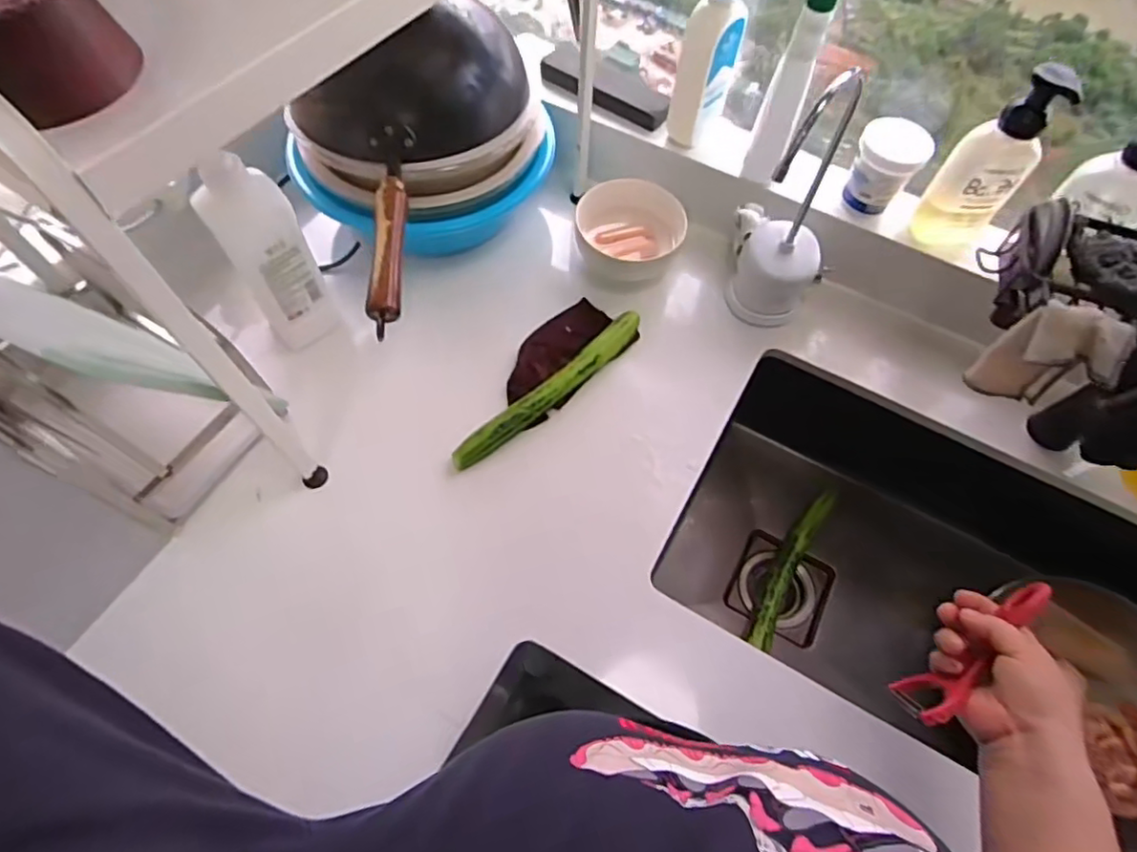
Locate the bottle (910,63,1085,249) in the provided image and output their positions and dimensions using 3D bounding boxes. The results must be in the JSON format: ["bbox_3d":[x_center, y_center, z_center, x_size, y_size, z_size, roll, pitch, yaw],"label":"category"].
[{"bbox_3d":[0.477,-0.298,0.686,0.072,0.201,0.058,-1,63,-3],"label":"bottle"}]

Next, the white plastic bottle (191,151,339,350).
[{"bbox_3d":[-0.331,-0.187,0.677,0.080,0.234,0.058,-29,68,-16],"label":"white plastic bottle"}]

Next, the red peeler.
[{"bbox_3d":[0.326,0.178,0.489,0.146,0.057,0.025,-45,72,-4],"label":"red peeler"}]

